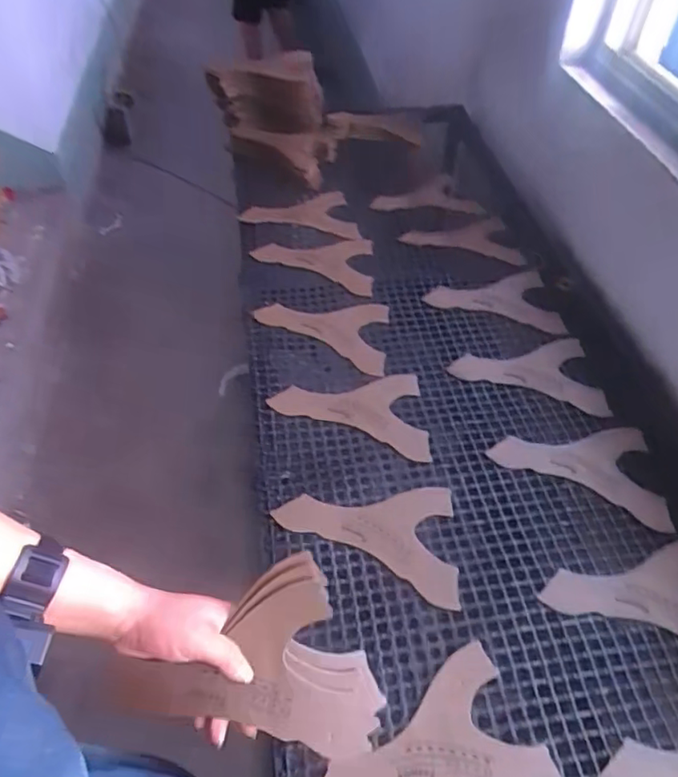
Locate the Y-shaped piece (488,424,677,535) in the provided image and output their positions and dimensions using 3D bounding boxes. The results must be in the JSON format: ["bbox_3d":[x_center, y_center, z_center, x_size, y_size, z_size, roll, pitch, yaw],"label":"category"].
[{"bbox_3d":[0.339,0.096,0.797,0.235,0.013,0.138,17,48,12],"label":"Y-shaped piece"}]

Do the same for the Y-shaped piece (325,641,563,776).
[{"bbox_3d":[0.089,0.367,0.539,0.215,0.007,0.147,-22,55,-18],"label":"Y-shaped piece"}]

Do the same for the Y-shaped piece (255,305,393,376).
[{"bbox_3d":[-0.015,-0.114,0.954,0.233,0.012,0.142,21,49,15],"label":"Y-shaped piece"}]

